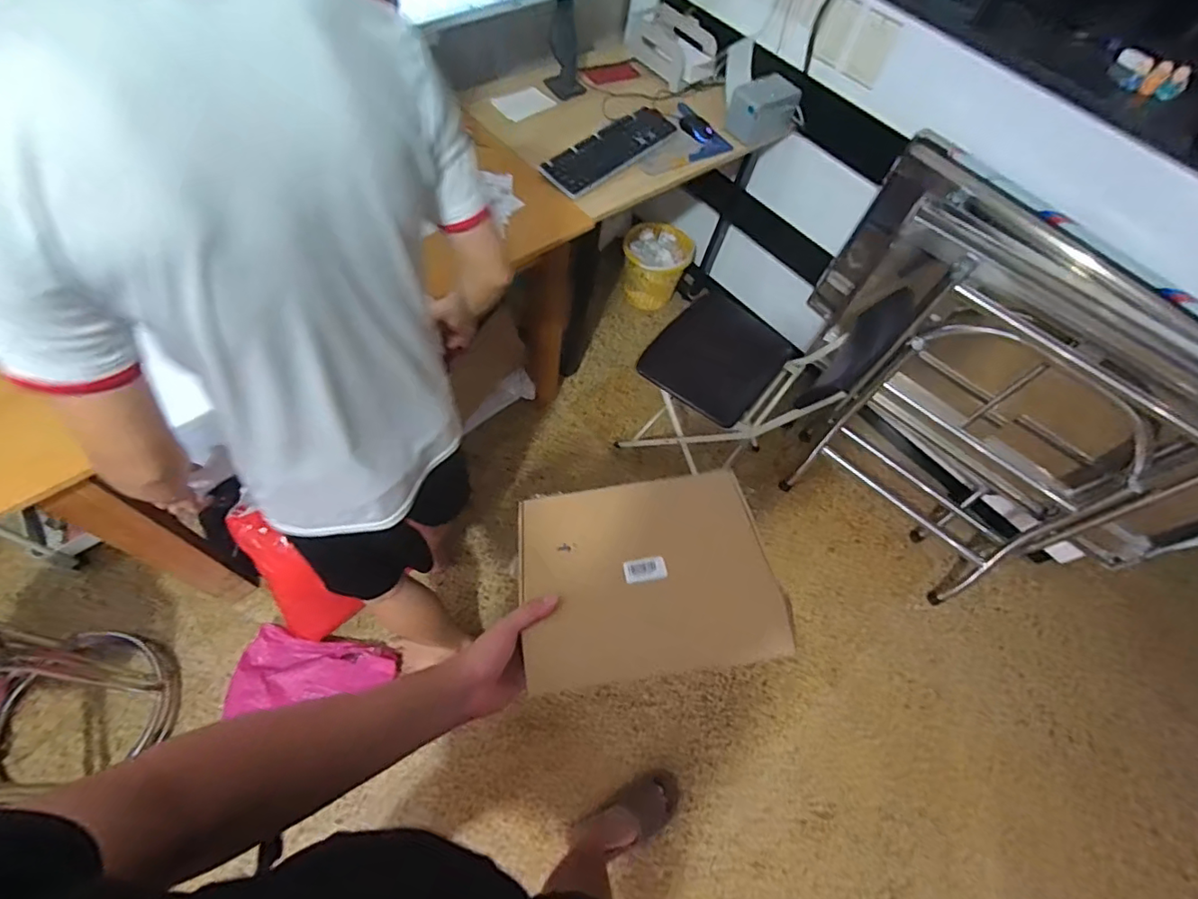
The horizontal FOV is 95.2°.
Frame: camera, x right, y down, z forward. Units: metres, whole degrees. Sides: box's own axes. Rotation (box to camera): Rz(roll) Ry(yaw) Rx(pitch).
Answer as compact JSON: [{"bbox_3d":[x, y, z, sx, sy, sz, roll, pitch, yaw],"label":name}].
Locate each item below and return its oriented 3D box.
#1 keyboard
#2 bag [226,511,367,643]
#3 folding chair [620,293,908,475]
[{"bbox_3d":[0.038,-0.757,1.368,0.141,0.026,0.429,37,63,12],"label":"keyboard"},{"bbox_3d":[-0.733,0.305,1.310,0.153,0.376,0.041,-31,31,-18],"label":"bag"},{"bbox_3d":[0.378,-0.188,1.499,0.478,0.727,0.393,34,62,10],"label":"folding chair"}]

